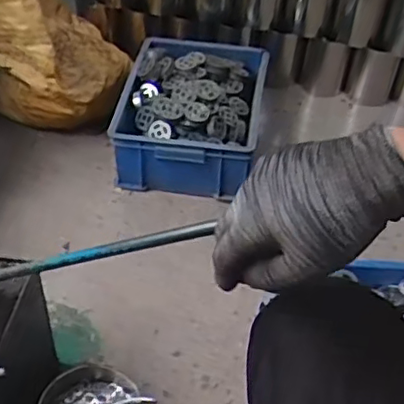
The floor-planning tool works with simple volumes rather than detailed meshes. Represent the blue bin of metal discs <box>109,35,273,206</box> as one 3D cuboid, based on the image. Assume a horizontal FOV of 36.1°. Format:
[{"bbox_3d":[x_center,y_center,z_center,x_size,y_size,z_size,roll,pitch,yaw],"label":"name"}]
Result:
[{"bbox_3d":[-0.021,-0.203,1.412,0.302,0.165,0.435,8,45,5],"label":"blue bin of metal discs"}]

